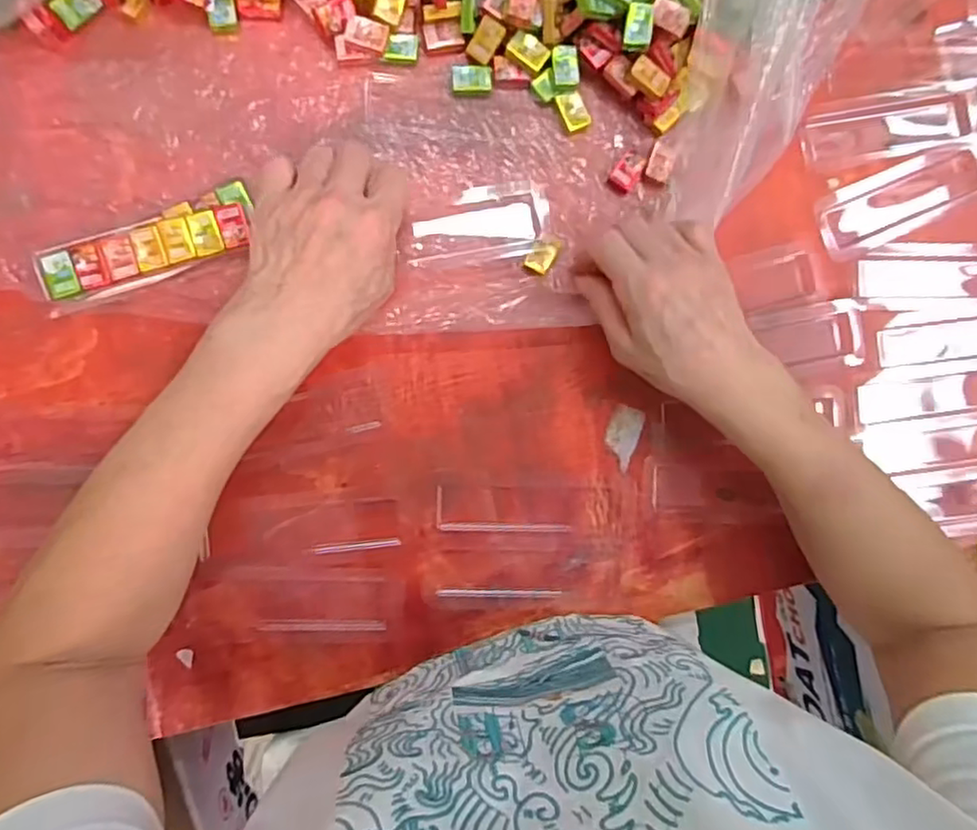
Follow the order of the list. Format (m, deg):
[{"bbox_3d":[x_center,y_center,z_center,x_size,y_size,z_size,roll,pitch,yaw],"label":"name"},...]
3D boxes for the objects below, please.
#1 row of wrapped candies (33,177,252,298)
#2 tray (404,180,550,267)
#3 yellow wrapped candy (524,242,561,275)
[{"bbox_3d":[-0.204,-0.103,0.386,0.124,0.013,0.038,-23,94,-7],"label":"row of wrapped candies"},{"bbox_3d":[-0.007,-0.126,0.415,0.094,0.016,0.048,-8,92,-7],"label":"tray"},{"bbox_3d":[0.036,-0.106,0.422,0.017,0.004,0.023,27,88,-7],"label":"yellow wrapped candy"}]

